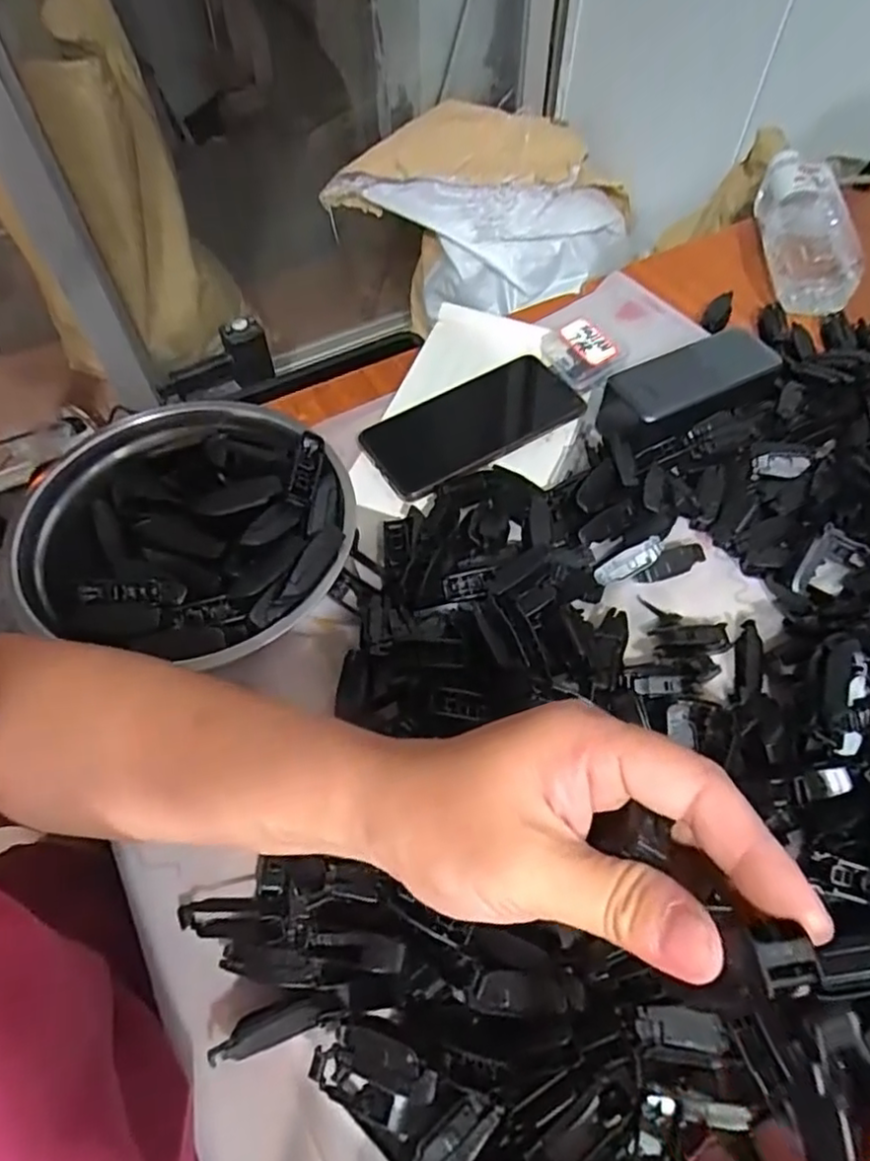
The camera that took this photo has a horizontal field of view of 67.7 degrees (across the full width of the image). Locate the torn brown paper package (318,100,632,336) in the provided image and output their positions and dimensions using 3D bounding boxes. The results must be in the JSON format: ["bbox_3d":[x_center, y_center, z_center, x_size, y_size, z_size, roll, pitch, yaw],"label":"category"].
[{"bbox_3d":[0.077,-0.606,1.148,0.484,0.320,0.193,14,60,10],"label":"torn brown paper package"}]

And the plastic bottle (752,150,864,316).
[{"bbox_3d":[0.344,-0.326,0.596,0.071,0.058,0.178,3,59,3],"label":"plastic bottle"}]

